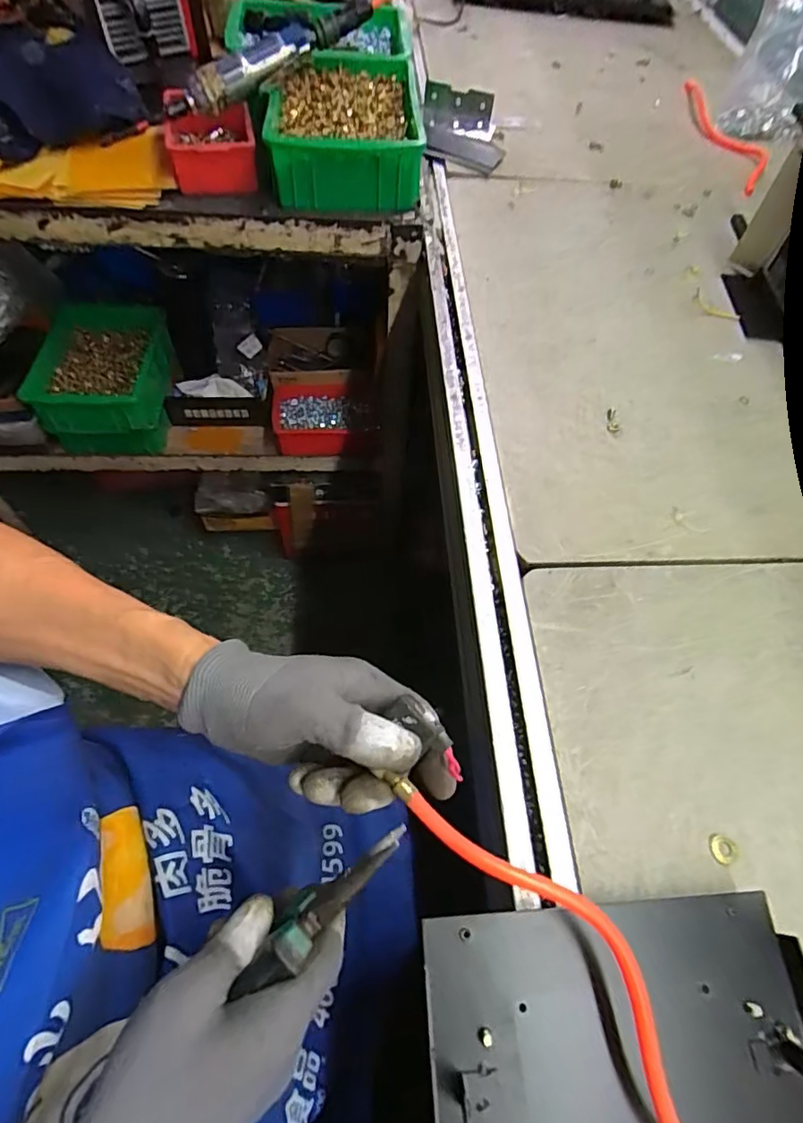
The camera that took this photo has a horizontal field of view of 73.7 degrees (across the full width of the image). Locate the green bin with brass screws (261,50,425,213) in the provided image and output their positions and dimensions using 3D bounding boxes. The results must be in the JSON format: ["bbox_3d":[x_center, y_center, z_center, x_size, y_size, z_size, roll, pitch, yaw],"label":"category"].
[{"bbox_3d":[-0.071,-0.528,0.667,0.176,0.081,0.237,-4,60,-6],"label":"green bin with brass screws"}]

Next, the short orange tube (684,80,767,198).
[{"bbox_3d":[0.513,-0.675,0.843,0.080,0.011,0.369,2,59,-2],"label":"short orange tube"}]

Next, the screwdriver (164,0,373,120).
[{"bbox_3d":[-0.149,-0.580,0.614,0.269,0.045,0.039,-31,64,-1],"label":"screwdriver"}]

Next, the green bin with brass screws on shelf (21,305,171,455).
[{"bbox_3d":[-0.504,-0.313,0.922,0.203,0.116,0.250,-6,60,-8],"label":"green bin with brass screws on shelf"}]

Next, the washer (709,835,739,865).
[{"bbox_3d":[0.200,0.178,0.332,0.015,0.004,0.015,1,59,-2],"label":"washer"}]

